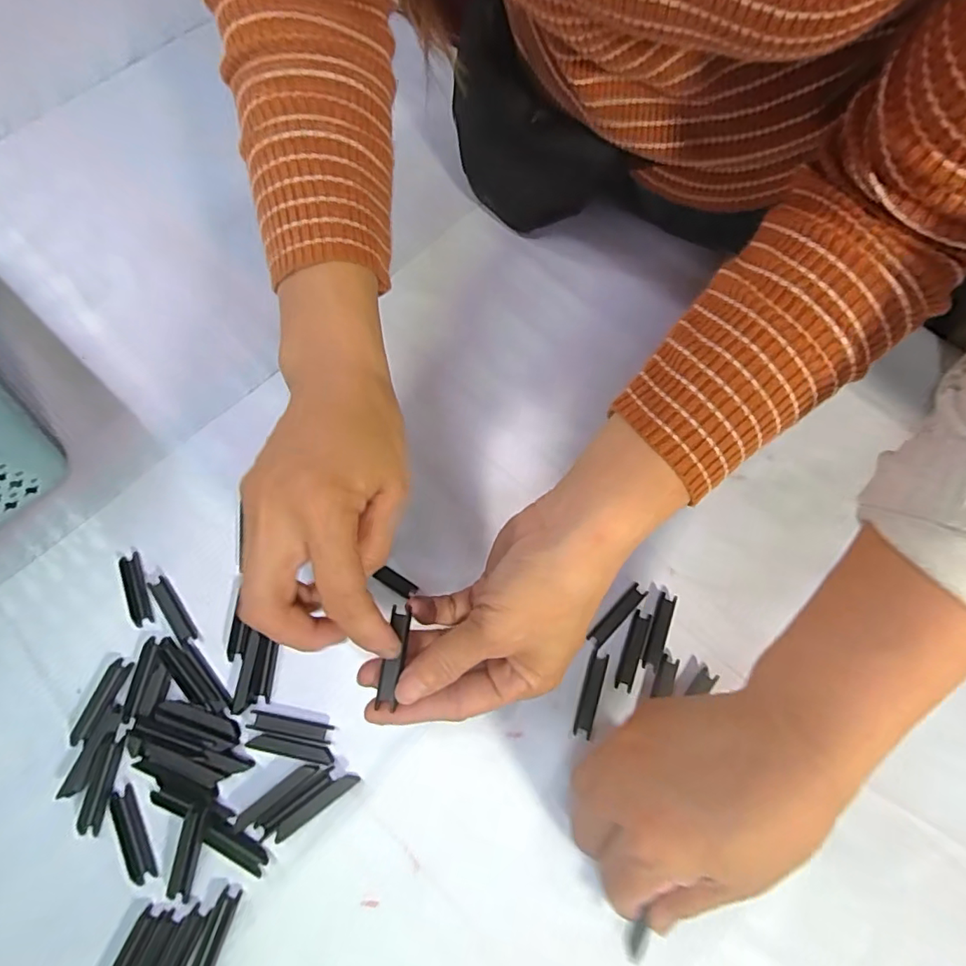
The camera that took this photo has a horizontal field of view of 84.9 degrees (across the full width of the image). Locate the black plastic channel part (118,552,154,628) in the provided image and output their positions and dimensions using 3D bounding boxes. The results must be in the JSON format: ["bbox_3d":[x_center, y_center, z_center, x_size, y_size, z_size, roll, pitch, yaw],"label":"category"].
[{"bbox_3d":[-0.208,0.063,0.315,0.012,0.006,0.046,-24,70,-12],"label":"black plastic channel part"}]

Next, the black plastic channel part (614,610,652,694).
[{"bbox_3d":[0.087,0.098,0.308,0.010,0.004,0.045,22,68,7],"label":"black plastic channel part"}]

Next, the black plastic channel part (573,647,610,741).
[{"bbox_3d":[0.062,0.117,0.298,0.010,0.004,0.044,19,68,6],"label":"black plastic channel part"}]

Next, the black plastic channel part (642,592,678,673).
[{"bbox_3d":[0.104,0.087,0.312,0.010,0.004,0.046,21,68,7],"label":"black plastic channel part"}]

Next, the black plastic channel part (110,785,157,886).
[{"bbox_3d":[-0.178,0.178,0.268,0.012,0.005,0.045,-27,71,-13],"label":"black plastic channel part"}]

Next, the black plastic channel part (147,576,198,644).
[{"bbox_3d":[-0.182,0.075,0.309,0.011,0.004,0.044,-36,73,-15],"label":"black plastic channel part"}]

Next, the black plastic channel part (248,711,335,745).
[{"bbox_3d":[-0.105,0.134,0.289,0.045,0.004,0.010,11,67,3],"label":"black plastic channel part"}]

